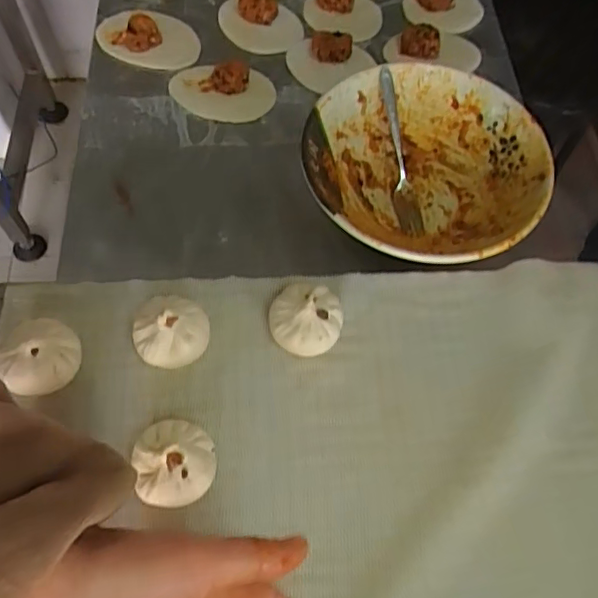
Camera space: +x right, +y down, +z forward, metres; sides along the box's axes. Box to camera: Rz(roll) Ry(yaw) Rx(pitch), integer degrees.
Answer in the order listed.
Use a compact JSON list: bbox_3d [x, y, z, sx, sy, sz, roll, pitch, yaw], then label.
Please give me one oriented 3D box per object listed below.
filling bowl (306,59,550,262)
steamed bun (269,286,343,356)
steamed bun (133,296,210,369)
[{"bbox_3d":[0.114,-0.114,0.529,0.212,0.080,0.212,1,64,-3],"label":"filling bowl"},{"bbox_3d":[0.005,0.017,0.429,0.056,0.038,0.052,-1,64,1],"label":"steamed bun"},{"bbox_3d":[-0.097,0.024,0.418,0.054,0.040,0.050,1,64,-3],"label":"steamed bun"}]

